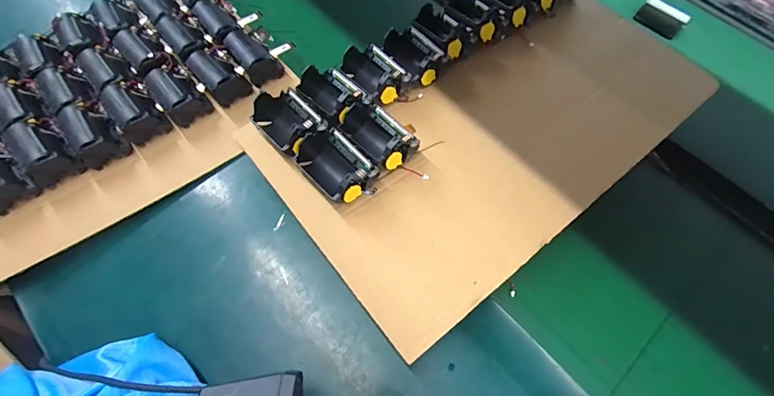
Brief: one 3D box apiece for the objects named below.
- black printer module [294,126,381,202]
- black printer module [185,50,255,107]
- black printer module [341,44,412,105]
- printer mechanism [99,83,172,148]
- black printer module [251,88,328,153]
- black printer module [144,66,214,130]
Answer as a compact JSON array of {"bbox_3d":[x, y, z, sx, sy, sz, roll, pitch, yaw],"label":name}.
[{"bbox_3d":[-0.050,-0.031,0.388,0.054,0.042,0.075,-41,72,-21],"label":"black printer module"},{"bbox_3d":[-0.207,-0.150,0.497,0.046,0.043,0.066,-37,71,-20],"label":"black printer module"},{"bbox_3d":[-0.014,-0.142,0.455,0.055,0.046,0.075,-34,70,-19],"label":"black printer module"},{"bbox_3d":[-0.296,-0.102,0.469,0.050,0.043,0.068,-36,70,-19],"label":"printer mechanism"},{"bbox_3d":[-0.101,-0.078,0.414,0.056,0.048,0.074,-38,71,-20],"label":"black printer module"},{"bbox_3d":[-0.250,-0.125,0.485,0.049,0.047,0.066,-37,71,-20],"label":"black printer module"}]

